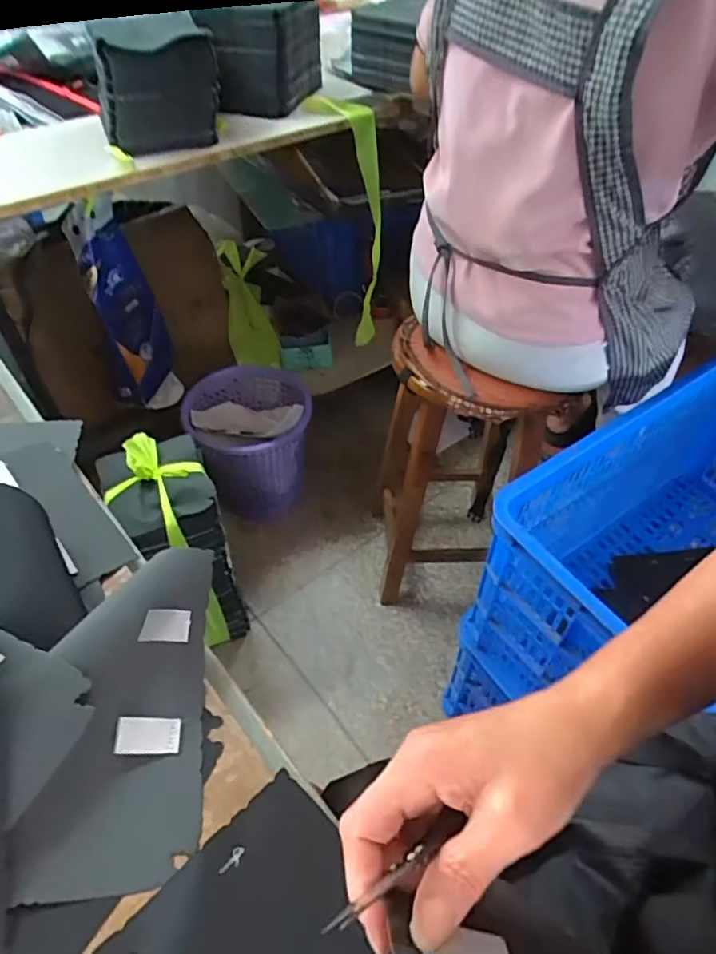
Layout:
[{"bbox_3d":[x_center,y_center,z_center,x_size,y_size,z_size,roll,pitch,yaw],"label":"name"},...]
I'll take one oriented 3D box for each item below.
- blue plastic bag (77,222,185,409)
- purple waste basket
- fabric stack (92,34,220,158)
[{"bbox_3d":[-0.499,-0.355,1.343,0.049,0.404,0.214,5,36,14],"label":"blue plastic bag"},{"bbox_3d":[-0.251,-0.099,1.382,0.294,0.296,0.261,-7,49,-7],"label":"purple waste basket"},{"bbox_3d":[-0.357,-0.696,1.084,0.213,0.194,0.060,-15,69,-15],"label":"fabric stack"}]

